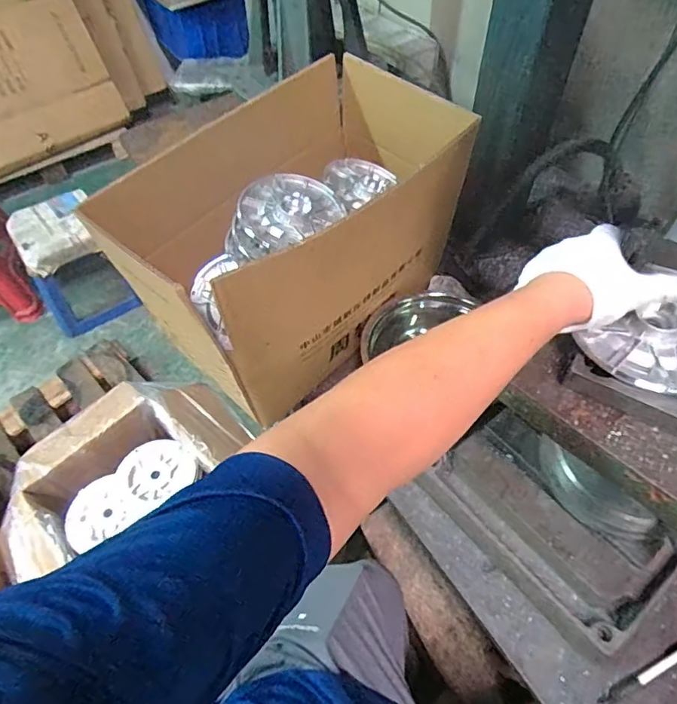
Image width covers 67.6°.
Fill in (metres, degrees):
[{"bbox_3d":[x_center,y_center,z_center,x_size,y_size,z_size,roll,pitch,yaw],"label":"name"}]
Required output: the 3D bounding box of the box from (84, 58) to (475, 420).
[{"bbox_3d":[-0.053,-0.179,0.765,0.315,0.267,0.465,32,62,23],"label":"box"}]

